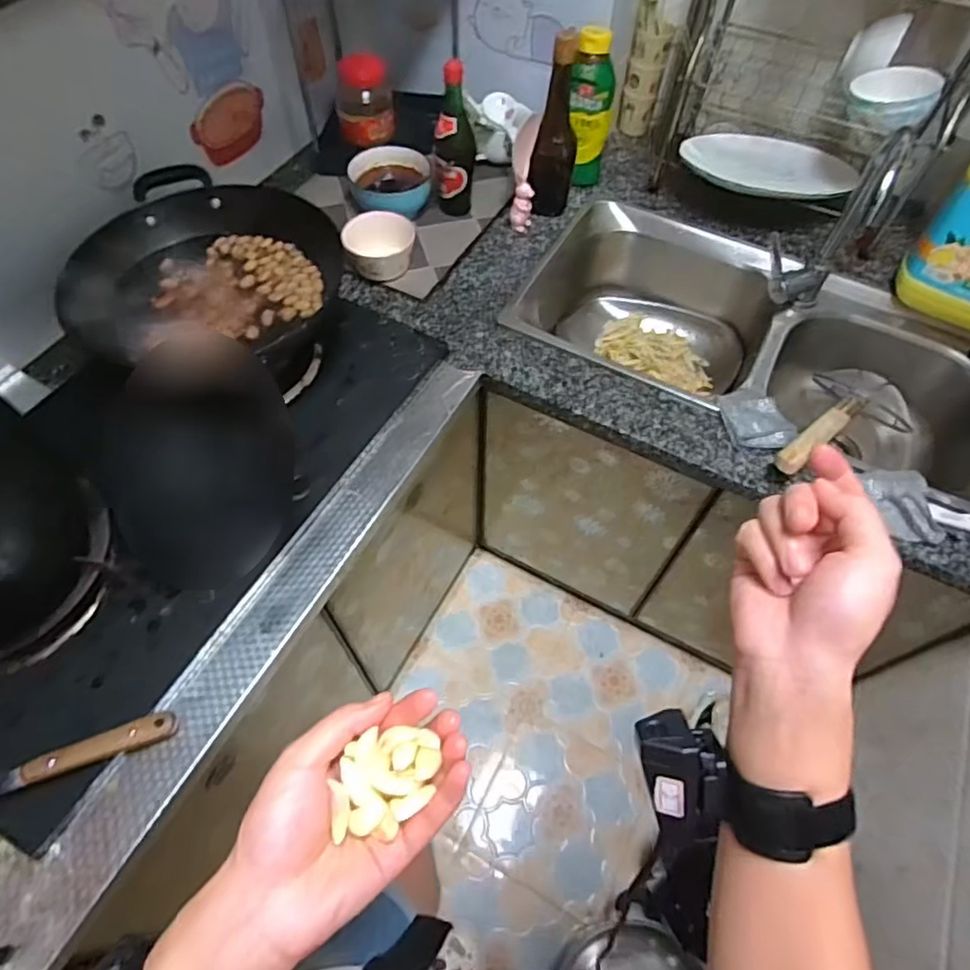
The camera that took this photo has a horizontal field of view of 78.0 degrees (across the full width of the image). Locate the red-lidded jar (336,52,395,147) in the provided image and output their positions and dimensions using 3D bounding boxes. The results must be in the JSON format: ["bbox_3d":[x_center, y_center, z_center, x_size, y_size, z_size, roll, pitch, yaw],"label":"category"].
[{"bbox_3d":[-0.219,-0.694,1.080,0.097,0.093,0.120,-11,60,-9],"label":"red-lidded jar"}]

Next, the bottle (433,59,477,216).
[{"bbox_3d":[-0.049,-0.551,0.979,0.071,0.229,0.055,-2,59,-3],"label":"bottle"}]

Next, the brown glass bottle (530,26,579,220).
[{"bbox_3d":[0.118,-0.575,0.986,0.071,0.269,0.086,10,59,3],"label":"brown glass bottle"}]

